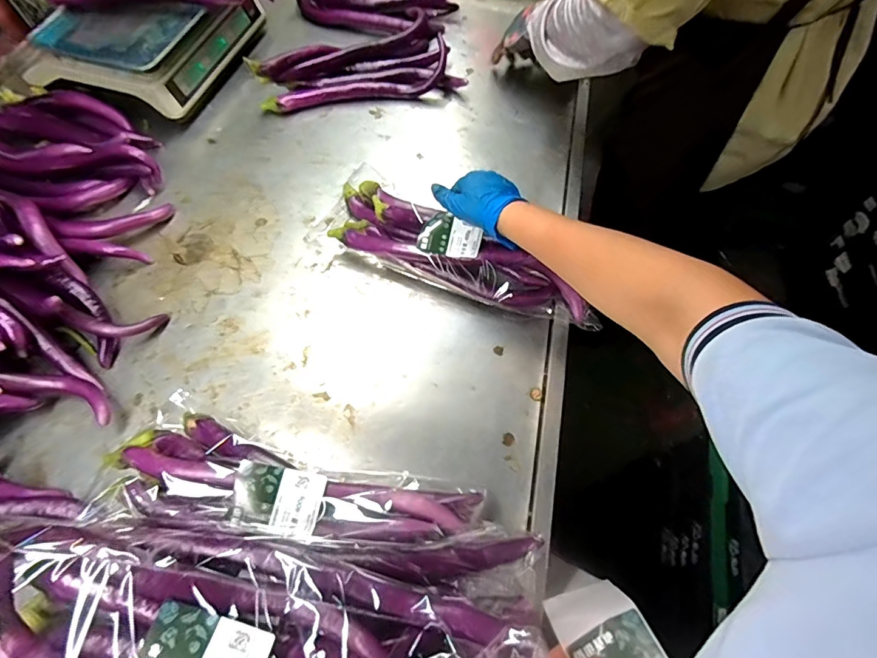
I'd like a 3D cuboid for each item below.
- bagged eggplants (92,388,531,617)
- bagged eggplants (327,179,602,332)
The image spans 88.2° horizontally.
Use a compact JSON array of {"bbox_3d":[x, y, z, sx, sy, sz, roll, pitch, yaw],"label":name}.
[{"bbox_3d":[-0.109,0.157,0.430,0.403,0.096,0.102,13,64,8],"label":"bagged eggplants"},{"bbox_3d":[0.018,-0.103,0.607,0.385,0.072,0.116,27,67,15],"label":"bagged eggplants"}]

